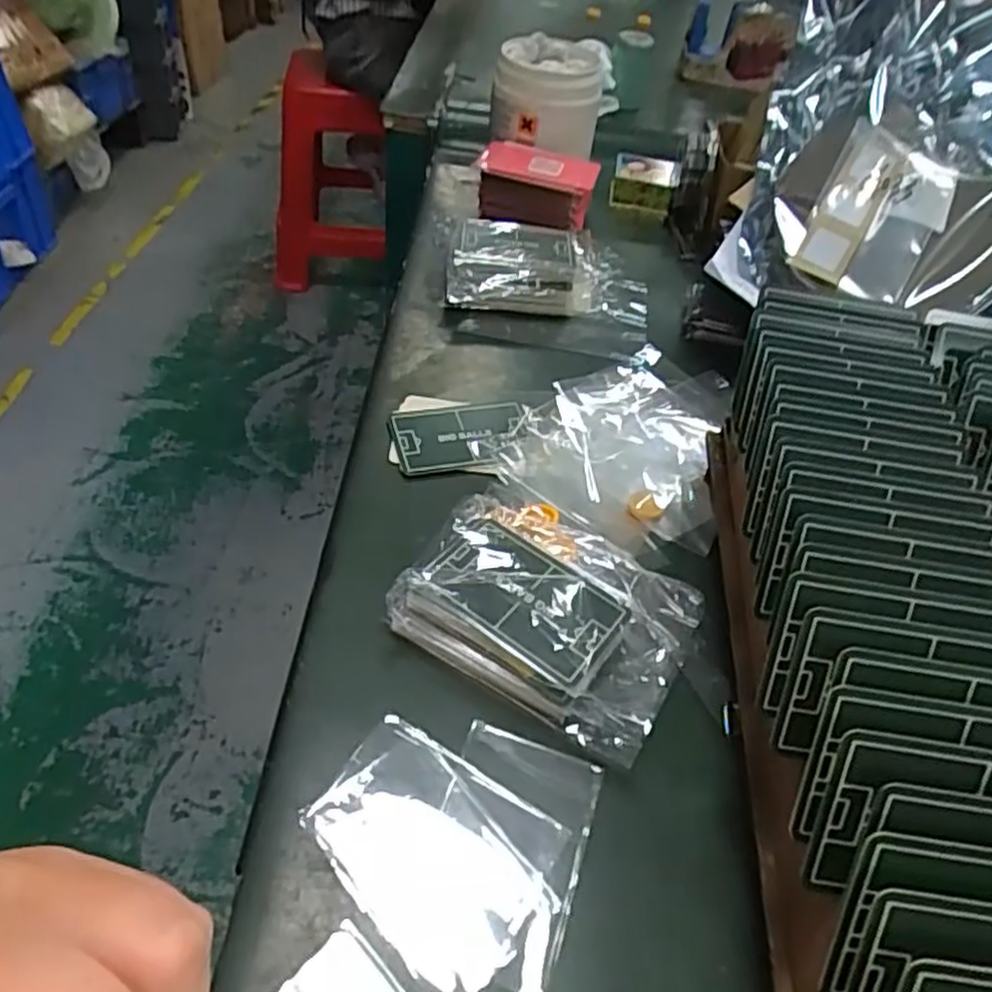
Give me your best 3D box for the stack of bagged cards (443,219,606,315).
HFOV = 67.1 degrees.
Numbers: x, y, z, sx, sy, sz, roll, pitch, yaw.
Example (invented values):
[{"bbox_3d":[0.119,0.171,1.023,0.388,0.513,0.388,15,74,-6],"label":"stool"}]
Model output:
[{"bbox_3d":[0.018,-0.168,0.552,0.114,0.041,0.082,-3,46,-9],"label":"stack of bagged cards"}]

